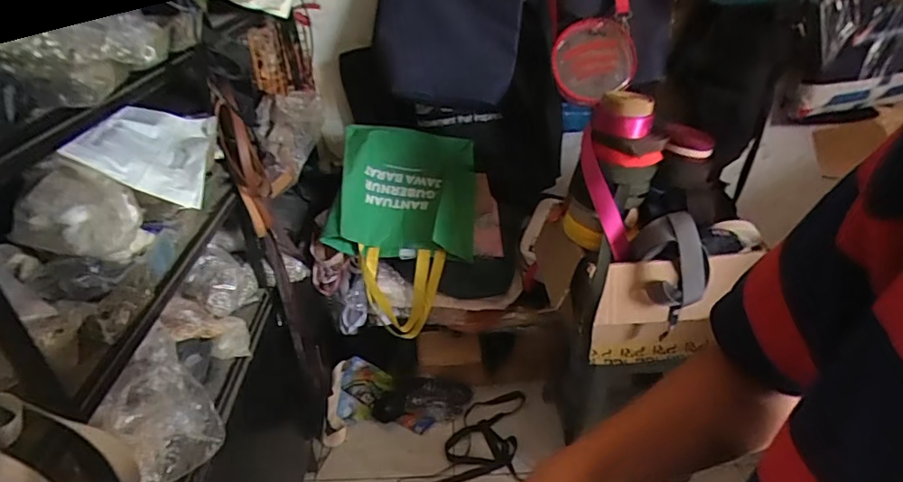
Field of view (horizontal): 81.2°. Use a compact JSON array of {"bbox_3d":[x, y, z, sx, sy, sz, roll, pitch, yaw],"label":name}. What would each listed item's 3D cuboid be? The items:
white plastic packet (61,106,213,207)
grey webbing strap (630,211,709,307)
[{"bbox_3d":[-0.447,-0.150,0.791,0.162,0.042,0.271,21,21,-29],"label":"white plastic packet"},{"bbox_3d":[0.439,0.040,1.046,0.146,0.167,0.083,25,42,36],"label":"grey webbing strap"}]

